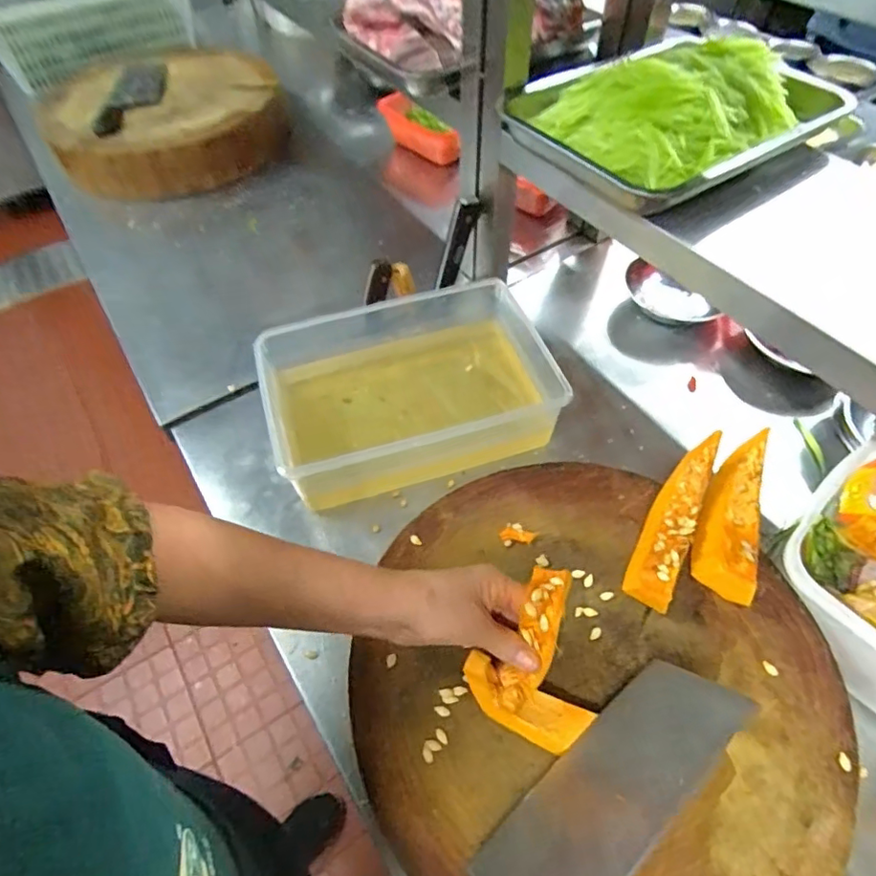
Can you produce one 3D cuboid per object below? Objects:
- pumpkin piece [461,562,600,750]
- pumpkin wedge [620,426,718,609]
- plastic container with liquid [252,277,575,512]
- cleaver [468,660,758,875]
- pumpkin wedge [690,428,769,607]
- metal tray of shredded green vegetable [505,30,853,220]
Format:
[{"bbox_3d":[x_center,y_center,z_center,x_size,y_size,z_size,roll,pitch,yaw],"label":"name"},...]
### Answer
[{"bbox_3d":[0.083,0.172,0.418,0.090,0.079,0.103,35,62,24],"label":"pumpkin piece"},{"bbox_3d":[0.218,0.074,0.513,0.042,0.046,0.179,23,58,17],"label":"pumpkin wedge"},{"bbox_3d":[-0.037,-0.072,0.702,0.350,0.097,0.263,-15,55,-9],"label":"plastic container with liquid"},{"bbox_3d":[0.072,0.262,0.352,0.315,0.102,0.021,-35,98,-24],"label":"cleaver"},{"bbox_3d":[0.275,0.069,0.520,0.054,0.038,0.176,18,57,14],"label":"pumpkin wedge"},{"bbox_3d":[0.274,-0.383,0.619,0.353,0.069,0.256,-28,58,-17],"label":"metal tray of shredded green vegetable"}]

